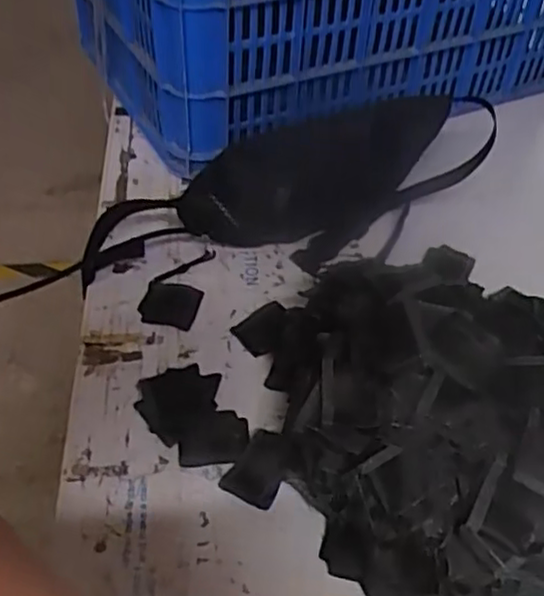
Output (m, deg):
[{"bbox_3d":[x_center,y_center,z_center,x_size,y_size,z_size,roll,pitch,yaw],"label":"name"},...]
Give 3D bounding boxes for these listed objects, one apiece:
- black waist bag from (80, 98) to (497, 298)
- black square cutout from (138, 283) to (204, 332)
[{"bbox_3d":[0.011,-0.106,0.665,0.393,0.122,0.094,-10,46,-15],"label":"black waist bag"},{"bbox_3d":[-0.092,0.007,0.621,0.052,0.009,0.050,11,44,7],"label":"black square cutout"}]

